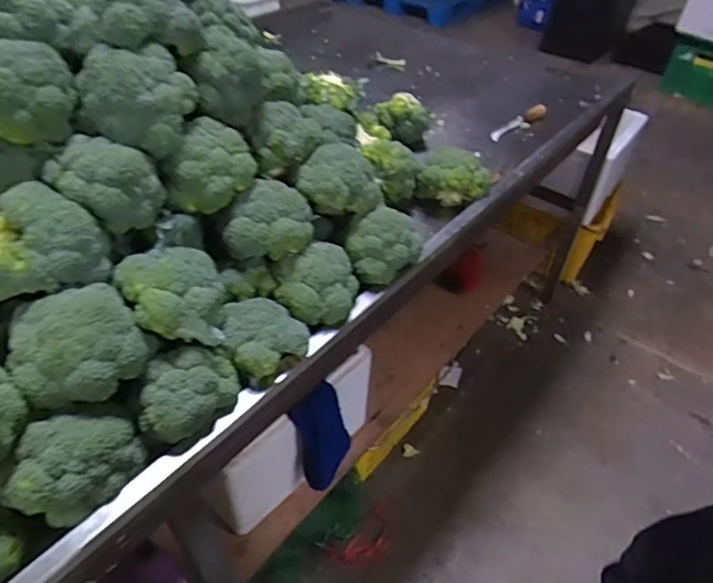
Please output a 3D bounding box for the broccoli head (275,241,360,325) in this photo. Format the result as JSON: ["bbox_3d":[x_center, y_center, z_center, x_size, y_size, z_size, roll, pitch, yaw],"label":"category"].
[{"bbox_3d":[-0.046,-0.011,0.729,0.080,0.068,0.122,29,49,25],"label":"broccoli head"}]

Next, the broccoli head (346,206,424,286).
[{"bbox_3d":[0.043,-0.071,0.798,0.108,0.088,0.100,6,43,4],"label":"broccoli head"}]

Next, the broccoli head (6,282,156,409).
[{"bbox_3d":[-0.284,0.057,0.554,0.110,0.091,0.125,31,49,27],"label":"broccoli head"}]

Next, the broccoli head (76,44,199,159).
[{"bbox_3d":[-0.249,-0.220,0.618,0.123,0.095,0.076,-11,44,-14],"label":"broccoli head"}]

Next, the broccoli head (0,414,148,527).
[{"bbox_3d":[-0.277,0.170,0.529,0.116,0.082,0.078,-9,44,-13],"label":"broccoli head"}]

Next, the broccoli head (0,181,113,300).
[{"bbox_3d":[-0.336,-0.052,0.563,0.123,0.077,0.111,-23,48,-25],"label":"broccoli head"}]

